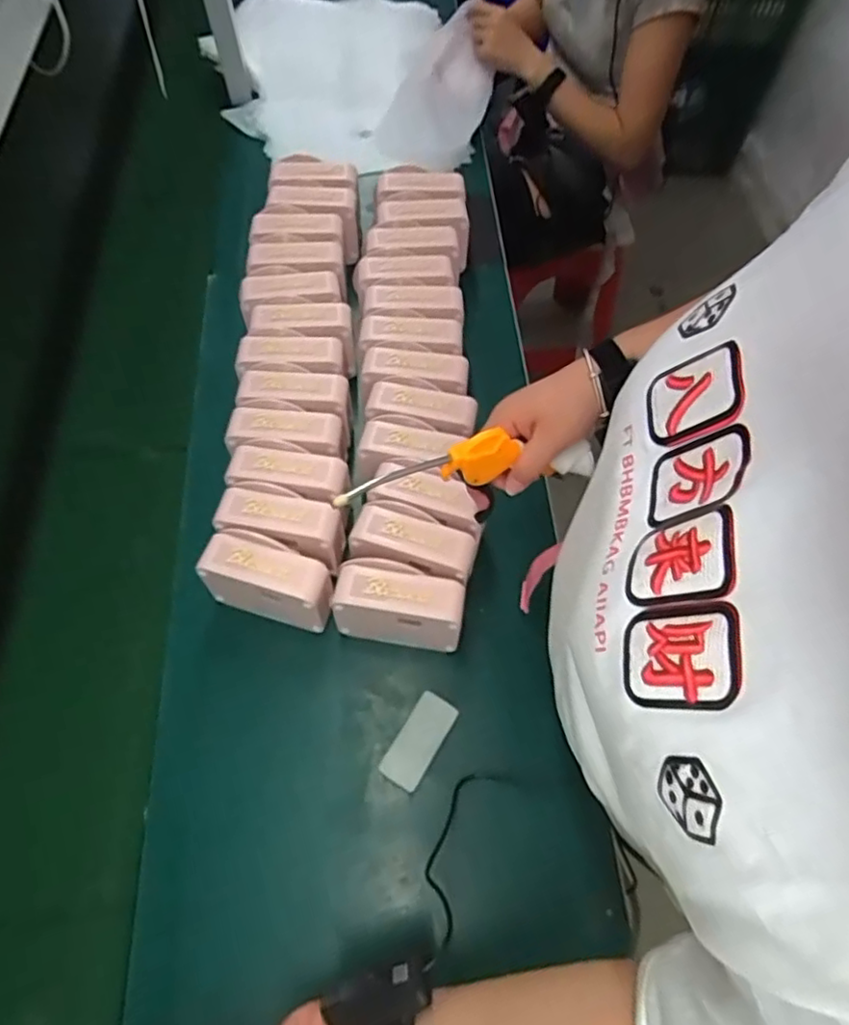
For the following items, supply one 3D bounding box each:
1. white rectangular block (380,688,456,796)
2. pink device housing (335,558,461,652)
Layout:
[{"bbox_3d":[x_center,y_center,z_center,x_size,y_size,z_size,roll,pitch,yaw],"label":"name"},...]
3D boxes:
[{"bbox_3d":[-0.005,0.227,0.634,0.040,0.010,0.091,28,67,16],"label":"white rectangular block"},{"bbox_3d":[-0.024,0.096,0.655,0.124,0.099,0.062,7,63,6],"label":"pink device housing"}]

